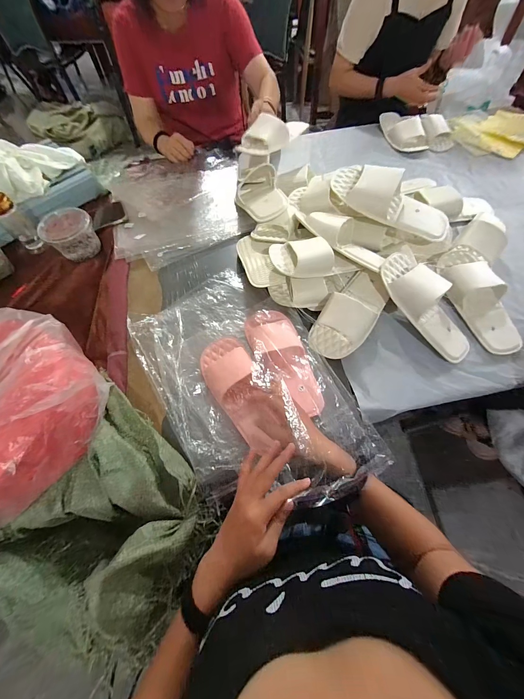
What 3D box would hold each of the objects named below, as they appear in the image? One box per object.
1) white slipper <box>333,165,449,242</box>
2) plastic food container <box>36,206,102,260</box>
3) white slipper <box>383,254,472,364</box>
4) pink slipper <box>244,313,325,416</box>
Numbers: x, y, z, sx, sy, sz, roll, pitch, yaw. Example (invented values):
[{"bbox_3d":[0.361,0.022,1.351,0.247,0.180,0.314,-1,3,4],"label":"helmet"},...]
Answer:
[{"bbox_3d":[0.286,-0.328,0.571,0.275,0.083,0.103,29,67,0],"label":"white slipper"},{"bbox_3d":[-0.465,-0.282,0.639,0.113,0.075,0.104,-40,68,-17],"label":"plastic food container"},{"bbox_3d":[0.331,-0.090,0.513,0.103,0.062,0.241,-34,90,-14],"label":"white slipper"},{"bbox_3d":[0.038,0.009,0.466,0.087,0.052,0.248,-20,50,-9],"label":"pink slipper"}]

